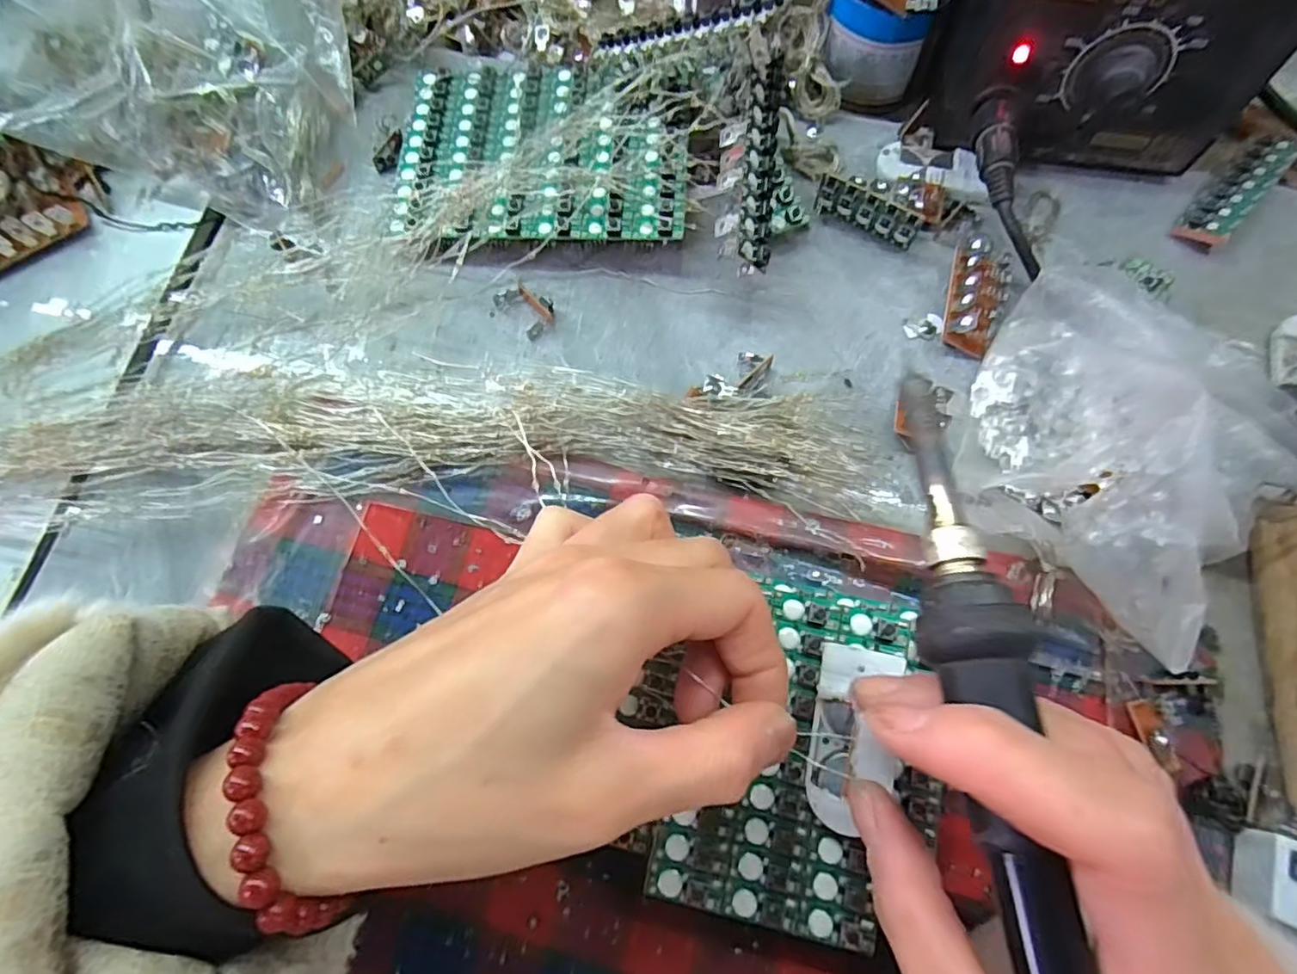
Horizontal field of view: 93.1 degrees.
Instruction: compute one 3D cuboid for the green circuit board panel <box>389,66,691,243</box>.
[{"bbox_3d":[-0.046,-0.148,0.281,0.127,0.019,0.090,3,73,3],"label":"green circuit board panel"}]

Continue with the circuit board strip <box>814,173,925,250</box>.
[{"bbox_3d":[0.095,-0.119,0.269,0.046,0.021,0.009,28,76,10],"label":"circuit board strip"}]

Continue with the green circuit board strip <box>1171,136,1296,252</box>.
[{"bbox_3d":[0.263,-0.133,0.275,0.019,0.010,0.070,42,78,13],"label":"green circuit board strip"}]

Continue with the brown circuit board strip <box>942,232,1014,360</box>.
[{"bbox_3d":[0.139,-0.083,0.258,0.023,0.015,0.055,14,74,6],"label":"brown circuit board strip"}]

